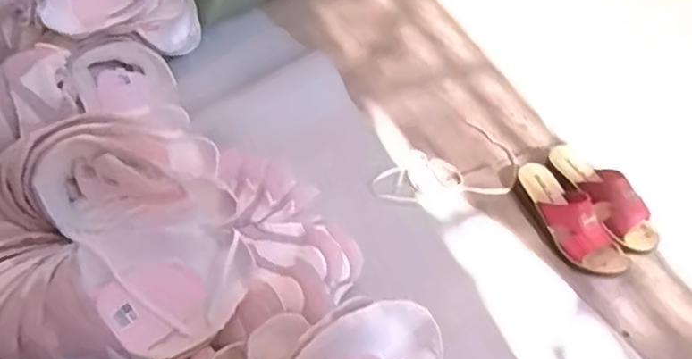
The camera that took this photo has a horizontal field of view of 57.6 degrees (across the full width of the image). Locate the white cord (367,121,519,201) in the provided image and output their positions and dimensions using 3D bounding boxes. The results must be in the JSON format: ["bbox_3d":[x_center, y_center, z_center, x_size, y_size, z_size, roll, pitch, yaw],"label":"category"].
[{"bbox_3d":[0.173,-0.032,1.117,0.261,0.018,0.155,-6,52,-8],"label":"white cord"}]

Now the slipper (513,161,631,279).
[{"bbox_3d":[0.362,0.056,1.024,0.086,0.073,0.234,-21,55,-18],"label":"slipper"}]

